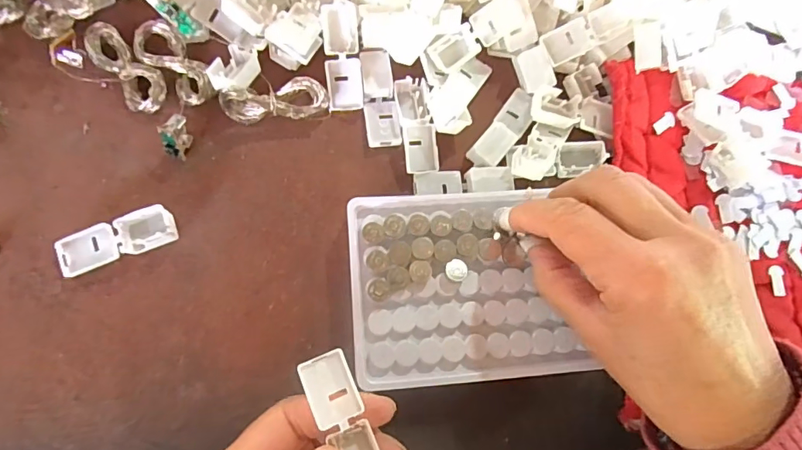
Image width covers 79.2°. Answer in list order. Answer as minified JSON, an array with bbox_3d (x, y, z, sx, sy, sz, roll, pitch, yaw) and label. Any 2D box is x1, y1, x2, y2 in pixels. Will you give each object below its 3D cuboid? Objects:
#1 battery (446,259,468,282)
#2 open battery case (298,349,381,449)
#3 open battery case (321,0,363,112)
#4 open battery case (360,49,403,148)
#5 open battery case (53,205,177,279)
[{"bbox_3d":[0.028,0.023,0.245,0.011,0.004,0.011,41,78,3],"label":"battery"},{"bbox_3d":[-0.022,0.080,0.197,0.019,0.011,0.056,-25,82,-8],"label":"open battery case"},{"bbox_3d":[-0.033,-0.094,0.273,0.020,0.013,0.057,-4,98,-6],"label":"open battery case"},{"bbox_3d":[-0.012,-0.072,0.278,0.019,0.009,0.054,-7,80,-7],"label":"open battery case"},{"bbox_3d":[-0.146,0.008,0.249,0.057,0.011,0.021,-20,81,-9],"label":"open battery case"}]

